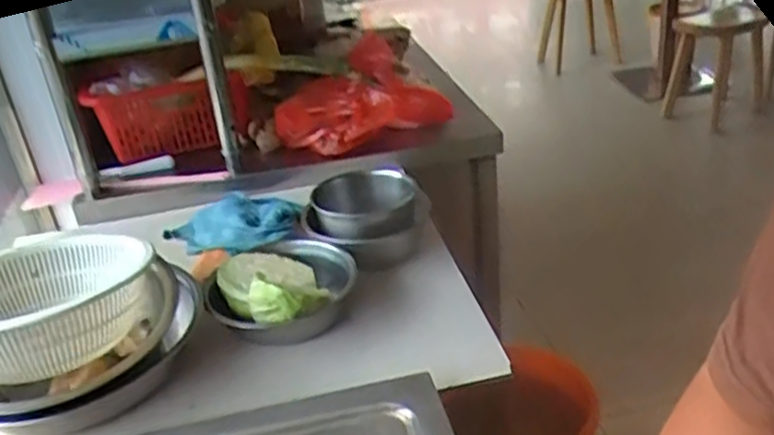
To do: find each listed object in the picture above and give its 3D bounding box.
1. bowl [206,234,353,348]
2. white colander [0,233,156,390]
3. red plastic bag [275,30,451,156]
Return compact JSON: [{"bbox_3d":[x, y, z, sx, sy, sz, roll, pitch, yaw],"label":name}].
[{"bbox_3d":[-0.150,0.088,0.987,0.189,0.091,0.178,-5,29,3],"label":"bowl"},{"bbox_3d":[-0.414,0.120,0.885,0.267,0.150,0.254,-16,30,-16],"label":"white colander"},{"bbox_3d":[-0.065,-0.240,1.415,0.319,0.147,0.171,-16,30,-17],"label":"red plastic bag"}]

